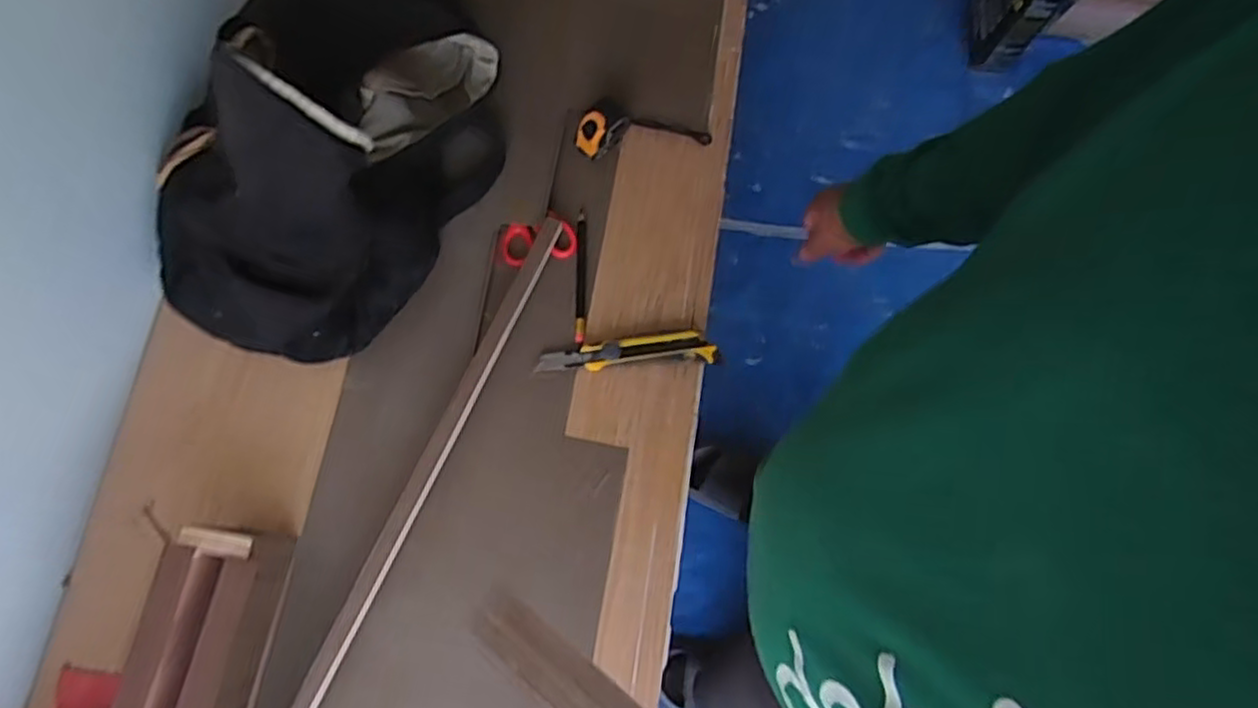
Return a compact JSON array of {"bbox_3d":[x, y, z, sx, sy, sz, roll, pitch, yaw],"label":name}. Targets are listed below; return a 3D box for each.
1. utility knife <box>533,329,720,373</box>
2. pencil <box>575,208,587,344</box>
[{"bbox_3d":[-0.001,-0.004,0.781,0.192,0.016,0.037,-3,76,-1],"label":"utility knife"},{"bbox_3d":[-0.054,-0.087,0.808,0.012,0.009,0.153,0,76,0],"label":"pencil"}]

